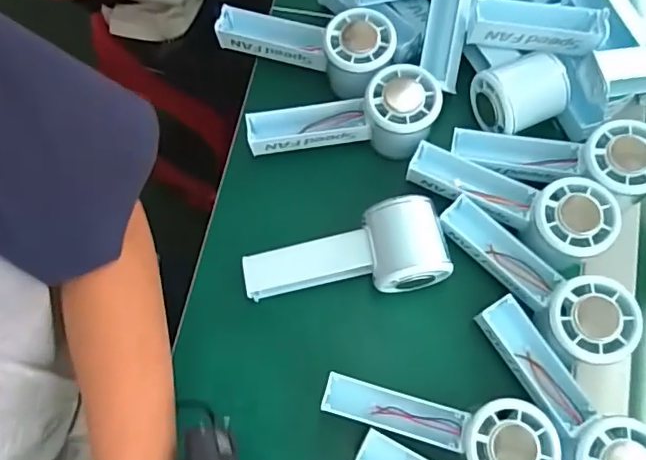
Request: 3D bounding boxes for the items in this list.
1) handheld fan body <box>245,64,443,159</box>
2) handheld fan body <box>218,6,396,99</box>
[{"bbox_3d":[0.018,-0.086,0.451,0.153,0.055,0.056,-8,71,13],"label":"handheld fan body"},{"bbox_3d":[-0.016,-0.152,0.464,0.151,0.039,0.060,15,73,21],"label":"handheld fan body"}]

